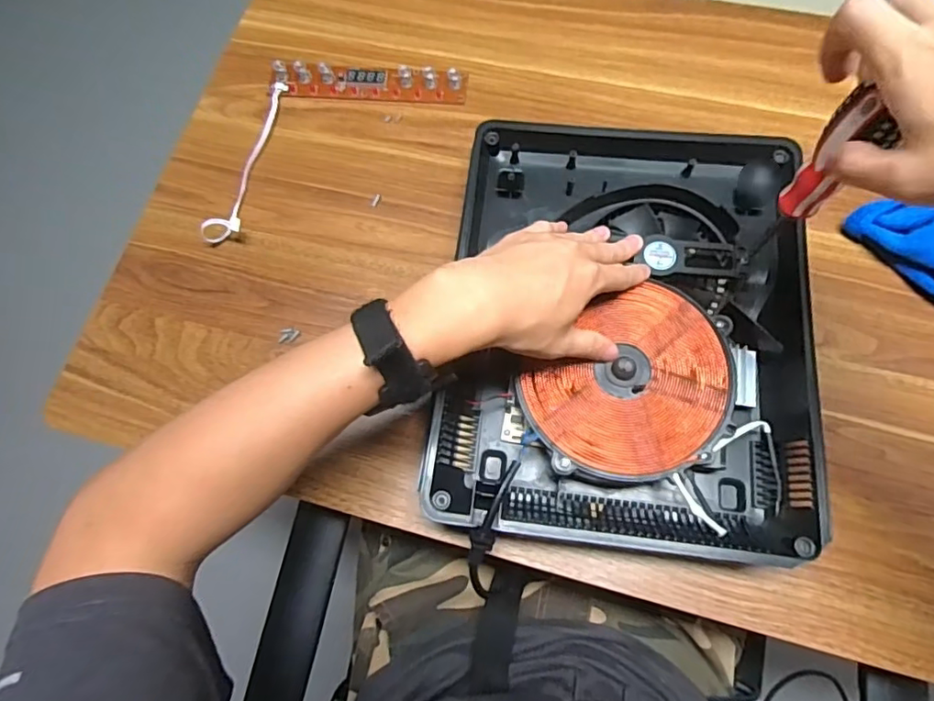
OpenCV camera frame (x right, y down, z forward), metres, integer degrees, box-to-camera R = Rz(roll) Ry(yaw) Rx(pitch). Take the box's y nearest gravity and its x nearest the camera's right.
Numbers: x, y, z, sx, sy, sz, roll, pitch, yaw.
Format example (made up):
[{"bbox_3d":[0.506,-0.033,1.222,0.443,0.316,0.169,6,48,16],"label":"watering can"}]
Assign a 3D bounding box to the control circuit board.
[{"bbox_3d":[-0.102,-0.278,0.582,0.201,0.016,0.035,3,71,4],"label":"control circuit board"}]

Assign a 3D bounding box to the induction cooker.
[{"bbox_3d":[0.127,-0.030,0.457,0.274,0.055,0.359,6,69,4],"label":"induction cooker"}]

